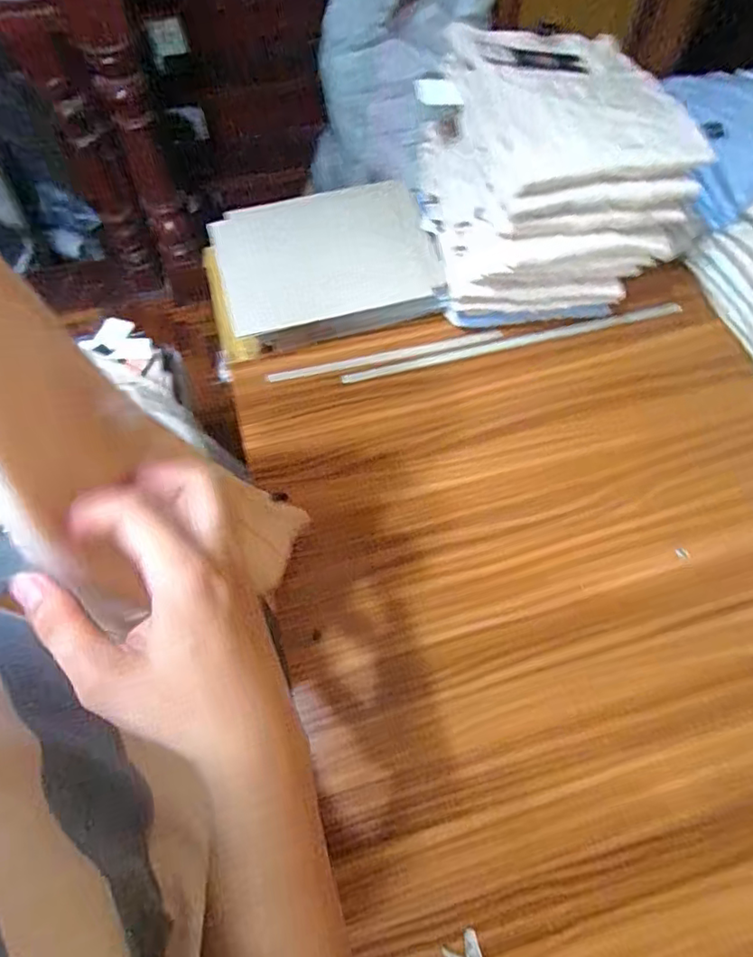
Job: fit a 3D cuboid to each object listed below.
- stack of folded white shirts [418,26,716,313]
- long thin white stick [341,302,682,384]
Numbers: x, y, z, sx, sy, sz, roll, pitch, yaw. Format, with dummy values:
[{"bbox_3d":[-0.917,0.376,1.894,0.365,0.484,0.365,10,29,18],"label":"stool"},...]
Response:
[{"bbox_3d":[0.200,-0.362,0.664,0.242,0.200,0.251,-8,63,-4],"label":"stack of folded white shirts"},{"bbox_3d":[0.188,-0.185,0.753,0.474,0.006,0.017,-13,69,-6],"label":"long thin white stick"}]

